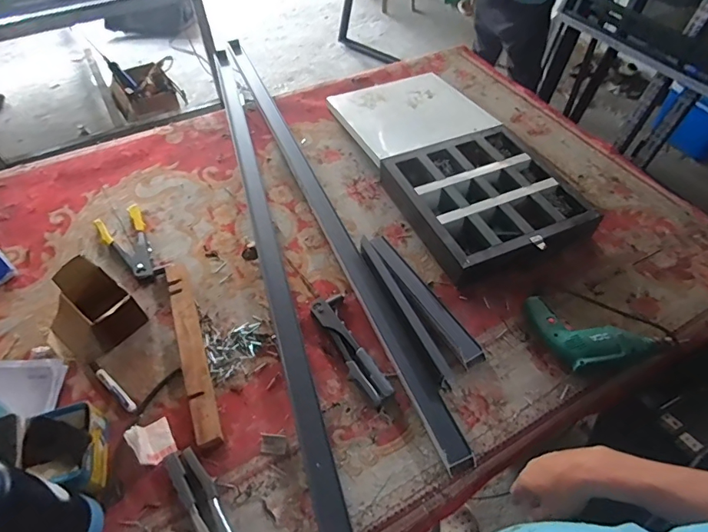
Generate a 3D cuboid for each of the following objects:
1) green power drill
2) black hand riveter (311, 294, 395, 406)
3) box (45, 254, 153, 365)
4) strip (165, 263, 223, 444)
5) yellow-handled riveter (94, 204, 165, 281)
[{"bbox_3d":[0.461,0.147,0.850,0.263,0.063,0.135,23,56,16],"label":"green power drill"},{"bbox_3d":[-0.007,0.158,0.867,0.068,0.020,0.244,-21,56,-15],"label":"black hand riveter"},{"bbox_3d":[-0.519,0.094,0.852,0.144,0.122,0.157,34,60,23],"label":"box"},{"bbox_3d":[-0.321,0.153,0.866,0.044,0.027,0.412,-18,55,-14],"label":"strip"},{"bbox_3d":[-0.521,-0.048,1.030,0.102,0.024,0.236,-29,58,-20],"label":"yellow-handled riveter"}]

